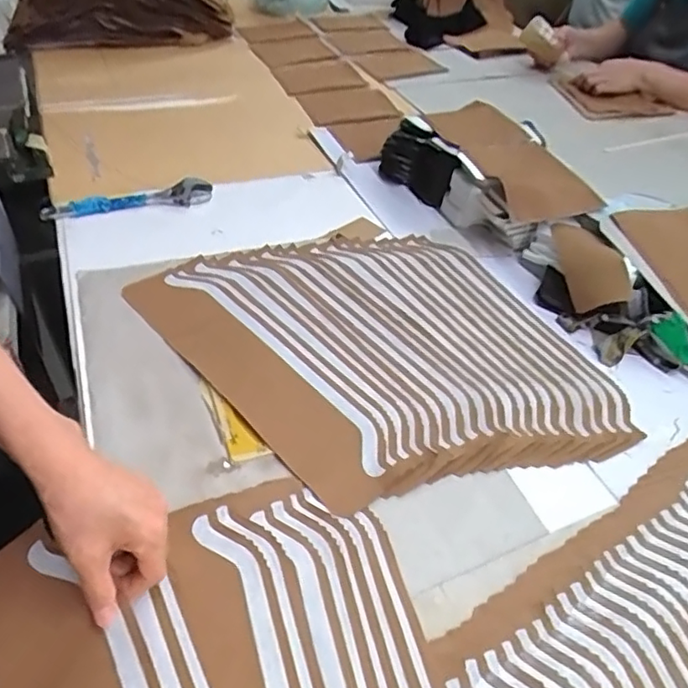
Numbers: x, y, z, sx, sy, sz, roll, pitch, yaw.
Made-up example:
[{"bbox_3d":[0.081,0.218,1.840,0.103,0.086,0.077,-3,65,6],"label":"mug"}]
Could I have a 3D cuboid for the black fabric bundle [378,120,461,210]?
[{"bbox_3d":[0.117,-0.282,0.941,0.045,0.086,0.152,-20,49,-27],"label":"black fabric bundle"}]

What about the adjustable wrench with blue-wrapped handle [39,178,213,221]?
[{"bbox_3d":[-0.314,-0.212,0.883,0.239,0.023,0.044,-12,45,-20],"label":"adjustable wrench with blue-wrapped handle"}]

